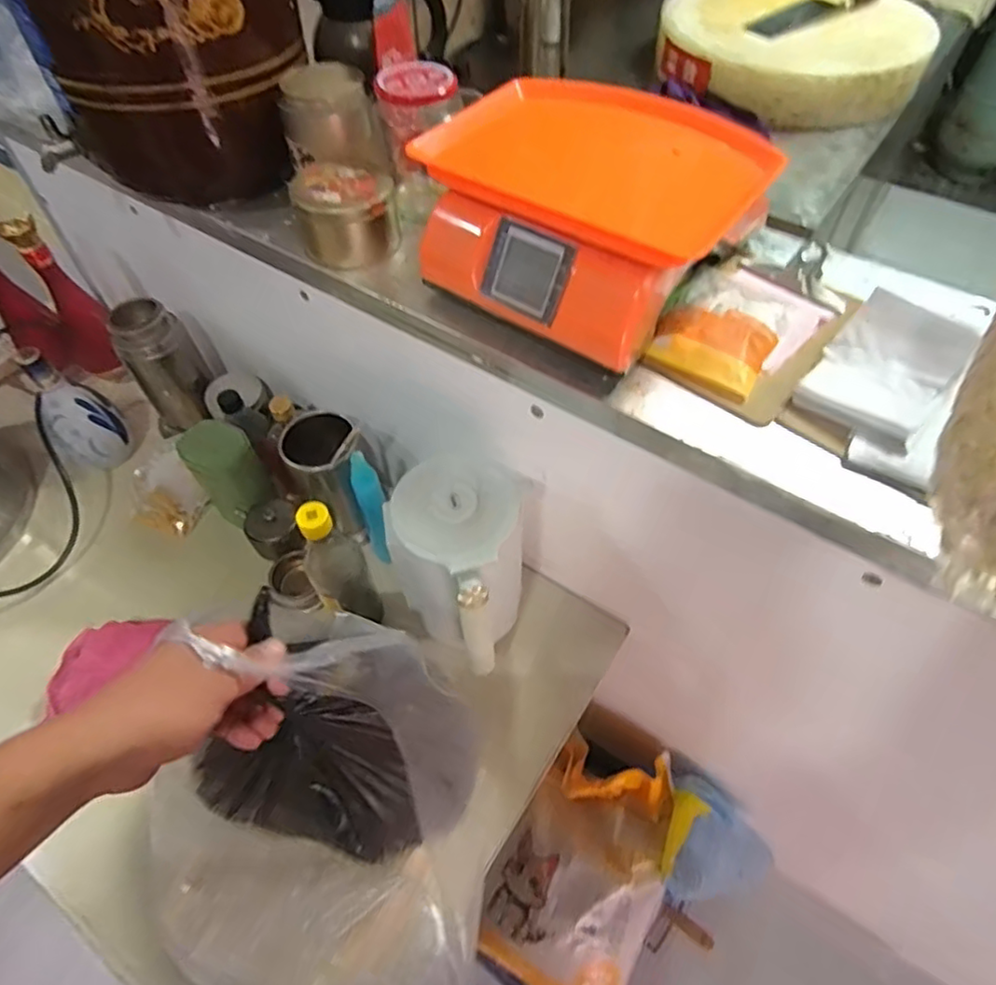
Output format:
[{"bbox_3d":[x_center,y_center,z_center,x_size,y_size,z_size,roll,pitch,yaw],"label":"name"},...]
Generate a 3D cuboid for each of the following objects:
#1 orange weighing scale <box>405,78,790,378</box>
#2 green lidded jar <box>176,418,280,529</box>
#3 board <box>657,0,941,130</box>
[{"bbox_3d":[0.078,-0.260,0.564,0.271,0.118,0.221,31,62,22],"label":"orange weighing scale"},{"bbox_3d":[-0.348,-0.028,0.808,0.078,0.114,0.090,-37,61,-21],"label":"green lidded jar"},{"bbox_3d":[0.505,-0.779,1.091,0.424,0.113,0.365,7,56,8],"label":"board"}]

